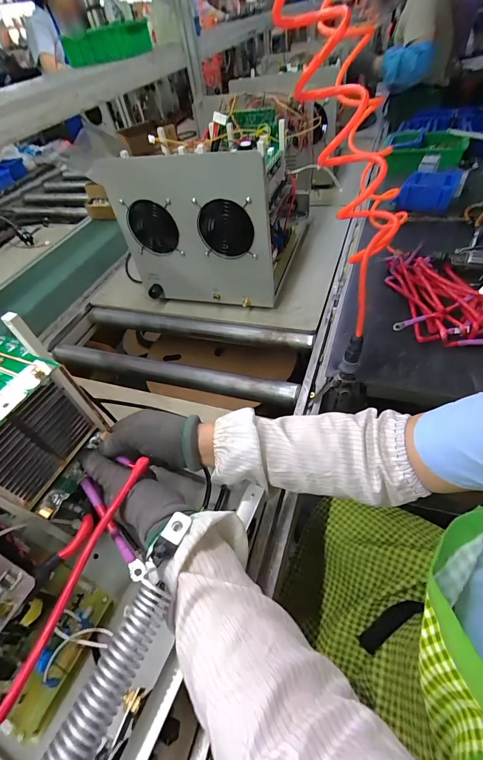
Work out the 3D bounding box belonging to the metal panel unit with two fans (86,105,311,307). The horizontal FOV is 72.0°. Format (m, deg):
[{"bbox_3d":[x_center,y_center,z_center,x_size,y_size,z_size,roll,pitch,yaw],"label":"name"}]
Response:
[{"bbox_3d":[-0.035,-0.432,0.804,0.322,0.316,0.442,8,51,16],"label":"metal panel unit with two fans"}]

